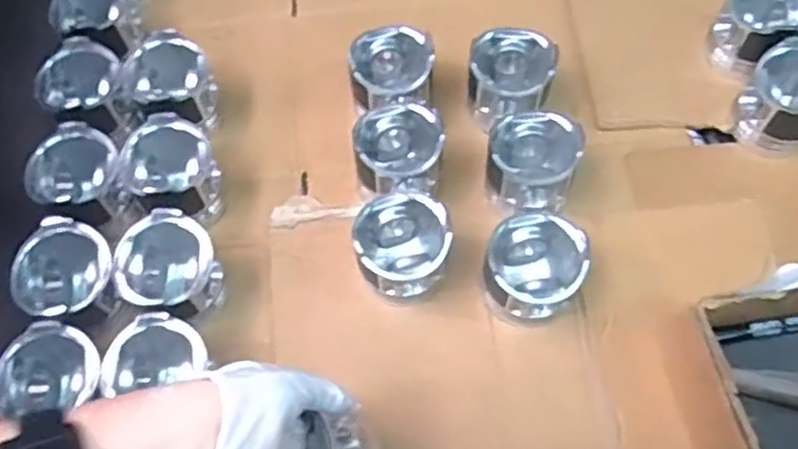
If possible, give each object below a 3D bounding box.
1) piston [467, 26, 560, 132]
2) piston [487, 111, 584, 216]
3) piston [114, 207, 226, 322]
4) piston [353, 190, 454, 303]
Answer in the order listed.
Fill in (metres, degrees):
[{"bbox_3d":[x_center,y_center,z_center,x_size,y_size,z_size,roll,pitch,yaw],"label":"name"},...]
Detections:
[{"bbox_3d":[0.112,-0.144,0.724,0.084,0.069,0.085,-1,65,3],"label":"piston"},{"bbox_3d":[0.124,-0.053,0.680,0.083,0.079,0.086,20,68,12],"label":"piston"},{"bbox_3d":[-0.197,0.043,0.632,0.079,0.079,0.081,-1,65,3],"label":"piston"},{"bbox_3d":[0.005,0.023,0.648,0.081,0.093,0.082,-1,65,3],"label":"piston"}]

